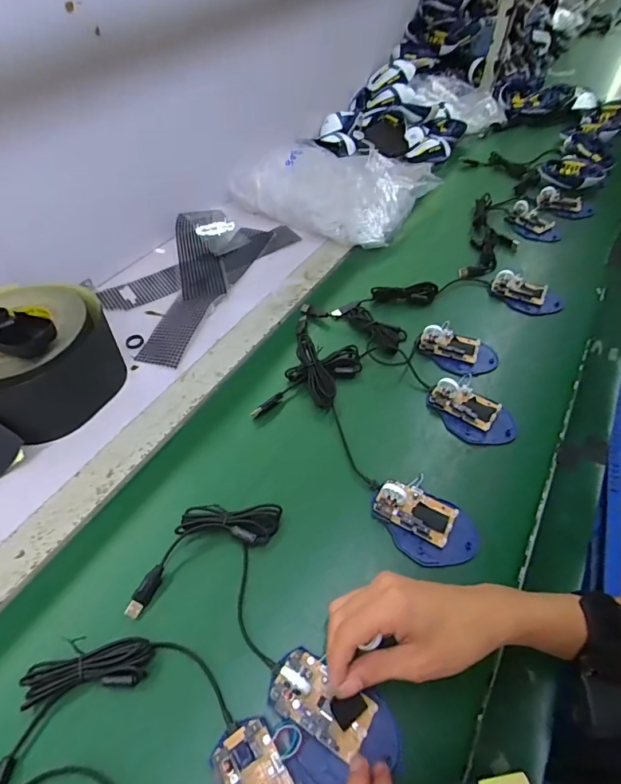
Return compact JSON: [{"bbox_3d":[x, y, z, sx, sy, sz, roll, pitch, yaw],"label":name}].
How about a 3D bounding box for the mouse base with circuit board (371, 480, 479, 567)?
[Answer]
[{"bbox_3d":[0.115,0.130,0.442,0.107,0.030,0.068,30,56,22],"label":"mouse base with circuit board"}]

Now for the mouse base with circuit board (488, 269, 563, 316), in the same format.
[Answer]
[{"bbox_3d":[0.338,-0.155,0.686,0.107,0.029,0.067,27,55,20],"label":"mouse base with circuit board"}]

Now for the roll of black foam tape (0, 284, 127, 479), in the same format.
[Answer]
[{"bbox_3d":[-0.344,-0.029,0.510,0.144,0.124,0.220,29,55,21],"label":"roll of black foam tape"}]

